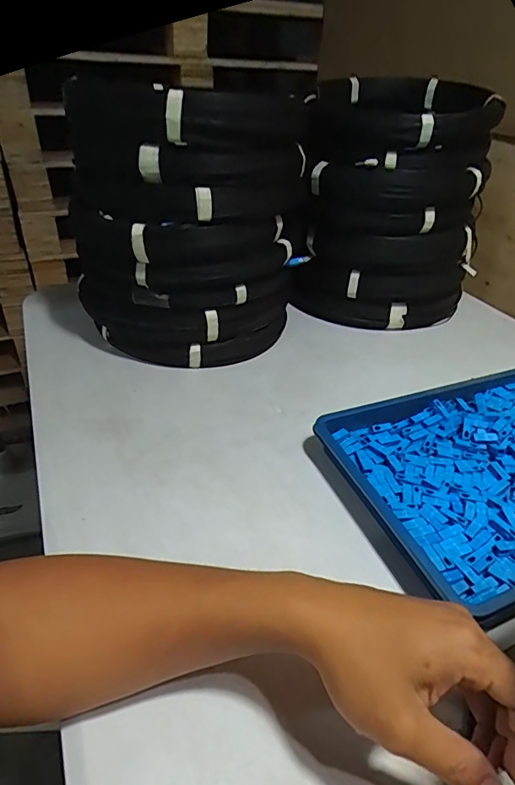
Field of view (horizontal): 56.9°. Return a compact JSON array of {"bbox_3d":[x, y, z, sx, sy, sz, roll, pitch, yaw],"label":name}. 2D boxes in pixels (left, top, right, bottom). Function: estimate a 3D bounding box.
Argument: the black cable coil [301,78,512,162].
[{"bbox_3d":[0.196,-0.389,0.666,0.260,0.068,0.267,5,36,2],"label":"black cable coil"}]

